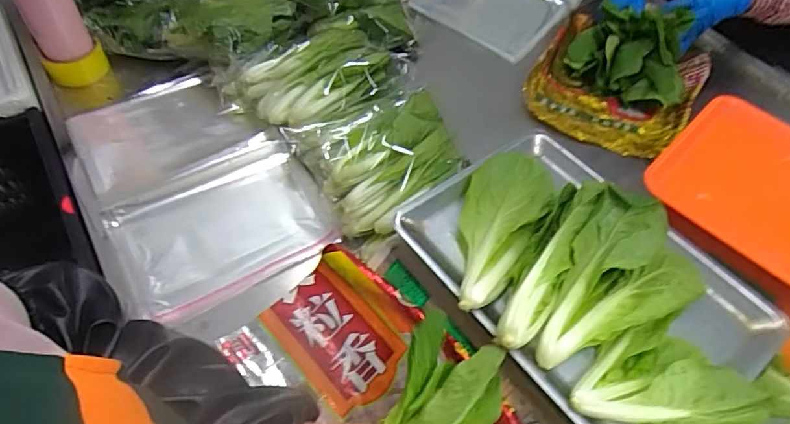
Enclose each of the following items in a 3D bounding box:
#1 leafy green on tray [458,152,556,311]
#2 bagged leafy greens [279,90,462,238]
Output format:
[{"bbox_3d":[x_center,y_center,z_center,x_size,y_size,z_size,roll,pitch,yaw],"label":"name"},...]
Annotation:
[{"bbox_3d":[0.109,0.014,0.543,0.090,0.036,0.210,20,55,10],"label":"leafy green on tray"},{"bbox_3d":[-0.016,-0.072,0.672,0.185,0.082,0.183,-23,59,-19],"label":"bagged leafy greens"}]

